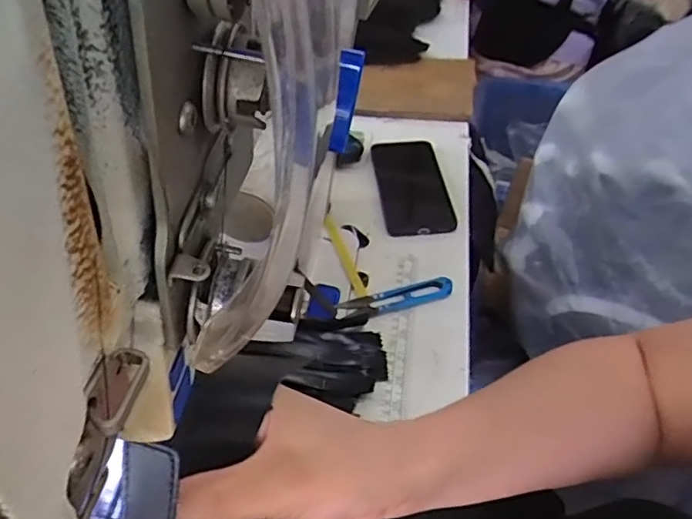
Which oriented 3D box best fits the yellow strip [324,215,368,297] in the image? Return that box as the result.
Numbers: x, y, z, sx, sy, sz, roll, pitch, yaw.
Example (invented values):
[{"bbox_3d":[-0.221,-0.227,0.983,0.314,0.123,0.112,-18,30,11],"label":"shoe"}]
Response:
[{"bbox_3d":[-0.003,-0.008,0.611,0.013,0.007,0.118,-14,46,-13],"label":"yellow strip"}]

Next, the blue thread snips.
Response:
[{"bbox_3d":[0.050,0.036,0.563,0.110,0.009,0.029,-14,46,-13],"label":"blue thread snips"}]

